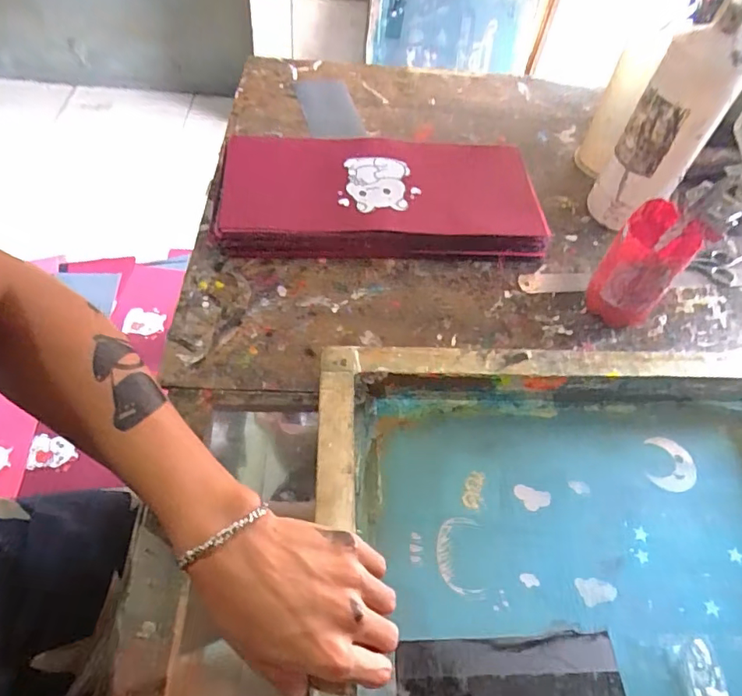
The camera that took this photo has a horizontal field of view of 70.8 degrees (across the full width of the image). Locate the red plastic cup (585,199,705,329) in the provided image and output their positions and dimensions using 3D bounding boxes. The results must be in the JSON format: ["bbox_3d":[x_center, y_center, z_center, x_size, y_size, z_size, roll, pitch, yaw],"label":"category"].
[{"bbox_3d":[0.265,-0.076,0.518,0.064,0.121,0.074,34,59,18],"label":"red plastic cup"}]

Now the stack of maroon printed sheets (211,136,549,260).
[{"bbox_3d":[0.007,-0.183,0.614,0.363,0.049,0.185,0,55,-5],"label":"stack of maroon printed sheets"}]

